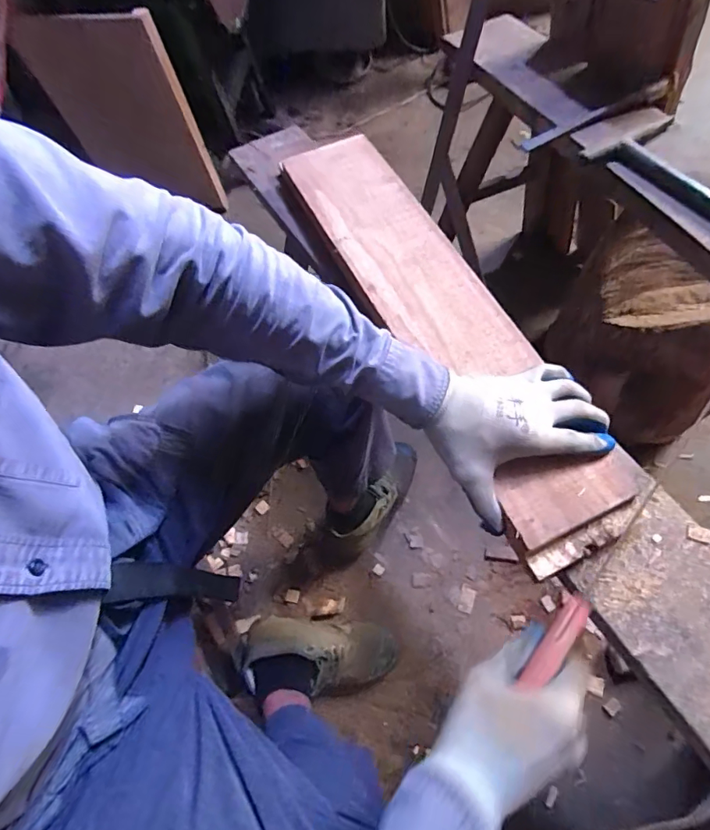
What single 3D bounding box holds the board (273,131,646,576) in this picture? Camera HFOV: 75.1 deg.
[{"bbox_3d":[0.084,-0.139,0.542,0.139,0.021,0.625,-23,62,-8],"label":"board"}]

